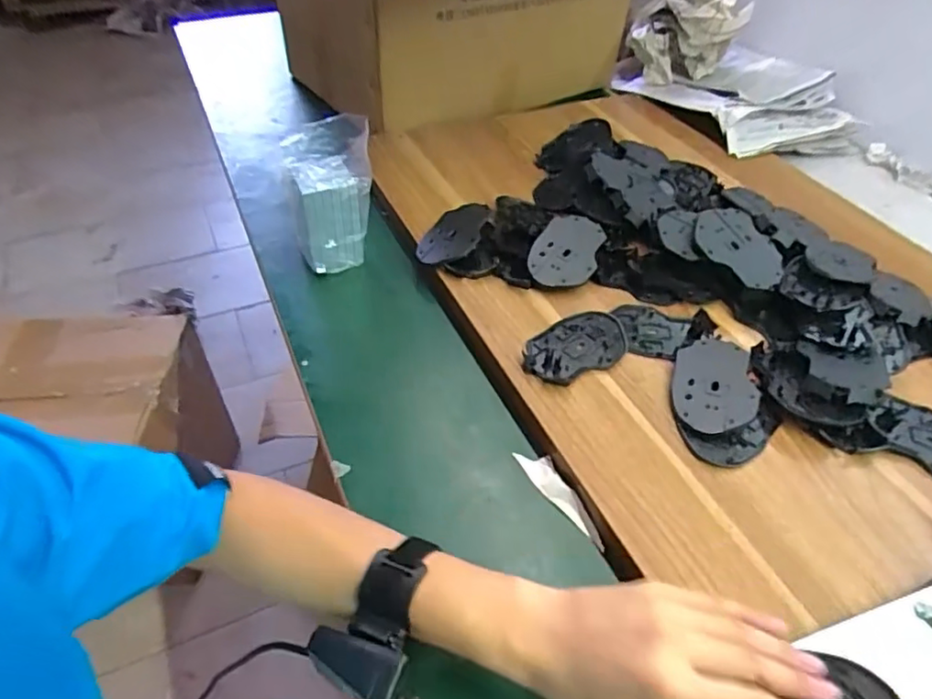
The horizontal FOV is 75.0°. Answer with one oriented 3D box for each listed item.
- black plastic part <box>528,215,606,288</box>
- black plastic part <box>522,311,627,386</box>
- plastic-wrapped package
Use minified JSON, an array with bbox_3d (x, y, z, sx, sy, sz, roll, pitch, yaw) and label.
[{"bbox_3d":[0.115,-0.112,0.694,0.072,0.028,0.096,16,49,12],"label":"black plastic part"},{"bbox_3d":[0.111,-0.002,0.609,0.117,0.007,0.069,-22,52,-21],"label":"black plastic part"},{"bbox_3d":[-0.151,-0.173,0.684,0.093,0.140,0.077,-11,49,-12],"label":"plastic-wrapped package"}]

